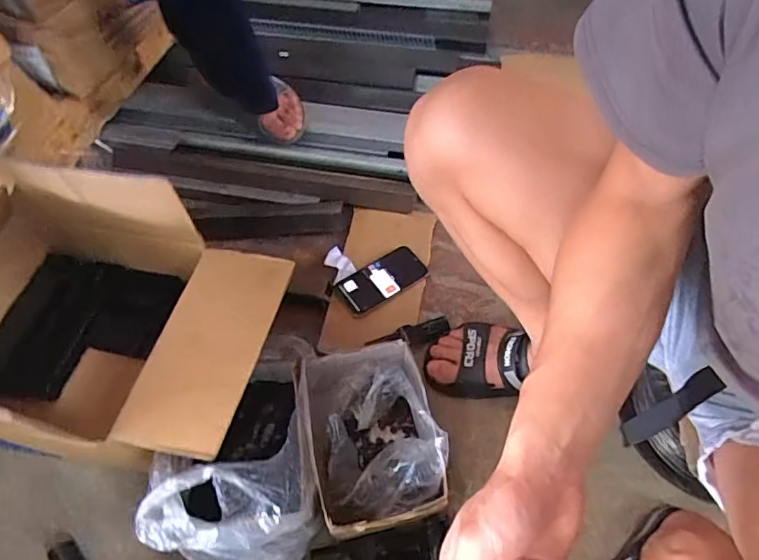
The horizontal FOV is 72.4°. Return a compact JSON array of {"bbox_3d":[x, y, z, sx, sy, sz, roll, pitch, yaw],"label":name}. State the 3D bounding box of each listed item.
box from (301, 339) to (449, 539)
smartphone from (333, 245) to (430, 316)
[{"bbox_3d":[-0.008,0.195,0.646,0.156,0.102,0.208,-12,59,-5],"label":"box"},{"bbox_3d":[0.002,-0.001,0.821,0.143,0.016,0.071,-34,63,-17],"label":"smartphone"}]

